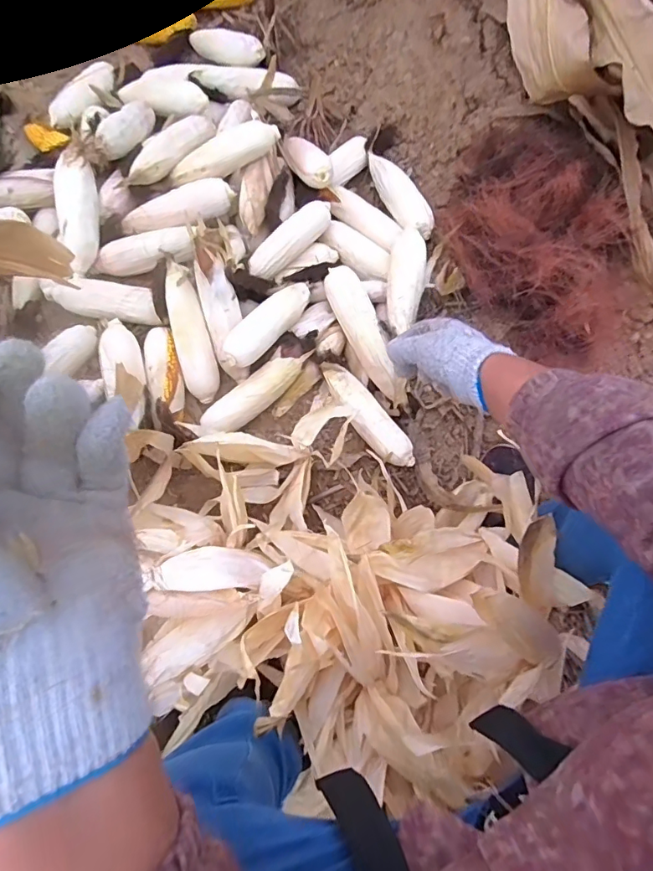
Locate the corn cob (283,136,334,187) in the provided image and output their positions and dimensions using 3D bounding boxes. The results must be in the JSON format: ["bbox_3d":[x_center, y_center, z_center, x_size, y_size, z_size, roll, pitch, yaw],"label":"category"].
[{"bbox_3d":[-0.036,-0.494,0.847,0.055,0.038,0.151,-28,61,-10],"label":"corn cob"}]

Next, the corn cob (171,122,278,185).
[{"bbox_3d":[-0.179,-0.485,0.816,0.204,0.043,0.052,-22,75,4],"label":"corn cob"}]

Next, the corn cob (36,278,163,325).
[{"bbox_3d":[-0.369,-0.225,0.773,0.191,0.053,0.058,6,73,0],"label":"corn cob"}]

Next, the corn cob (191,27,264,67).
[{"bbox_3d":[-0.209,-0.800,0.971,0.199,0.044,0.048,29,74,21],"label":"corn cob"}]

